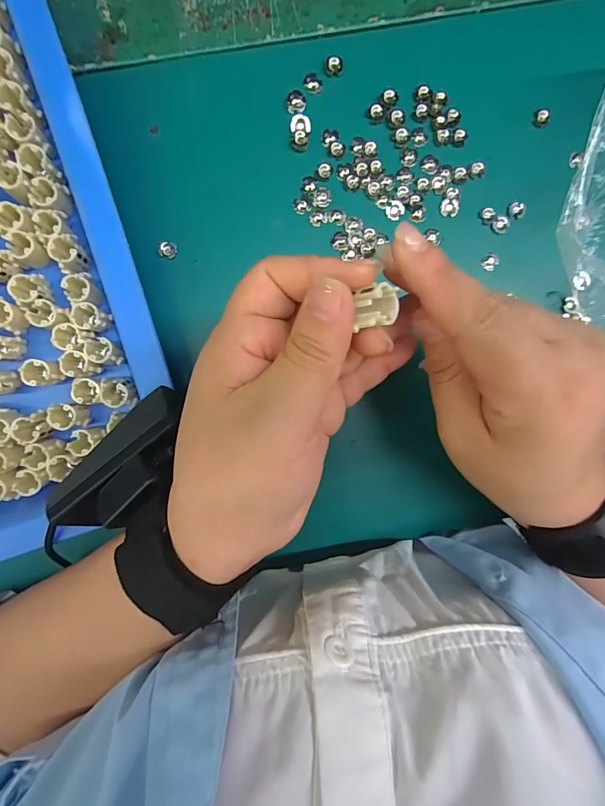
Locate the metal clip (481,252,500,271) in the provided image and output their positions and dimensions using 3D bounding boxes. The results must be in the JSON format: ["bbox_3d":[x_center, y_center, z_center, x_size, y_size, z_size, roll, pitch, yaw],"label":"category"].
[{"bbox_3d":[0.116,-0.087,0.243,0.009,0.004,0.011,38,89,-3],"label":"metal clip"}]

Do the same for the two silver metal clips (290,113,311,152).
[{"bbox_3d":[-0.001,-0.157,0.229,0.011,0.004,0.019,-3,92,-3],"label":"two silver metal clips"}]

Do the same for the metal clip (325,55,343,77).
[{"bbox_3d":[0.019,-0.195,0.228,0.010,0.005,0.010,10,91,-3],"label":"metal clip"}]

